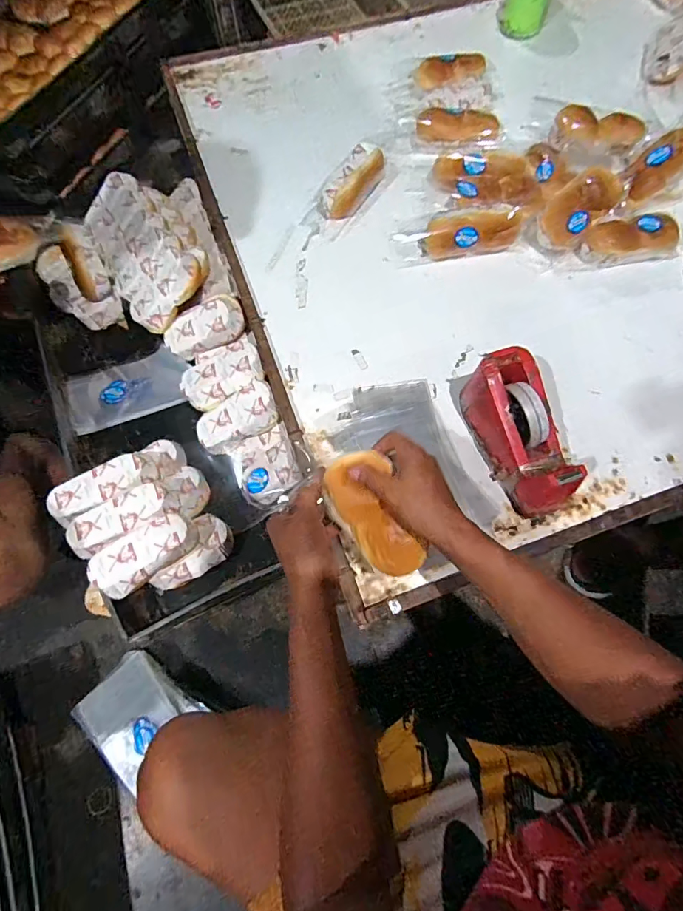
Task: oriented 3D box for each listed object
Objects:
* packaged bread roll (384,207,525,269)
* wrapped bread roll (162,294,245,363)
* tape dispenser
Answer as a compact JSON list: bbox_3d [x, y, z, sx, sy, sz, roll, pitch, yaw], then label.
[{"bbox_3d":[0.194,-0.365,0.728,0.222,0.065,0.056,-6,68,0],"label":"packaged bread roll"},{"bbox_3d":[-0.236,-0.222,0.771,0.150,0.042,0.081,-16,96,18],"label":"wrapped bread roll"},{"bbox_3d":[0.232,-0.028,0.583,0.079,0.111,0.206,-18,69,-4],"label":"tape dispenser"}]

